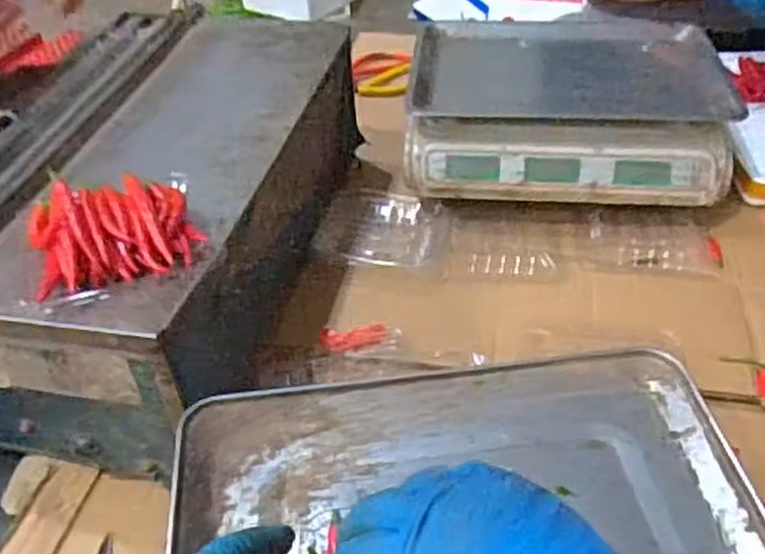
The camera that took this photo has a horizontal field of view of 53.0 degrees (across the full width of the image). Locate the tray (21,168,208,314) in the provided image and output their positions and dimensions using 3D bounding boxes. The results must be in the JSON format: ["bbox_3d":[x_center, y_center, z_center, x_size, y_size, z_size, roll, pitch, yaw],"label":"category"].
[{"bbox_3d":[-0.188,-0.037,0.533,0.115,0.037,0.099,-16,44,-17],"label":"tray"}]

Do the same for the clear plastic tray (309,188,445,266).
[{"bbox_3d":[0.003,-0.052,0.797,0.125,0.013,0.132,7,42,8],"label":"clear plastic tray"}]

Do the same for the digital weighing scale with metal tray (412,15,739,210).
[{"bbox_3d":[0.203,-0.206,0.869,0.323,0.099,0.277,5,42,6],"label":"digital weighing scale with metal tray"}]

